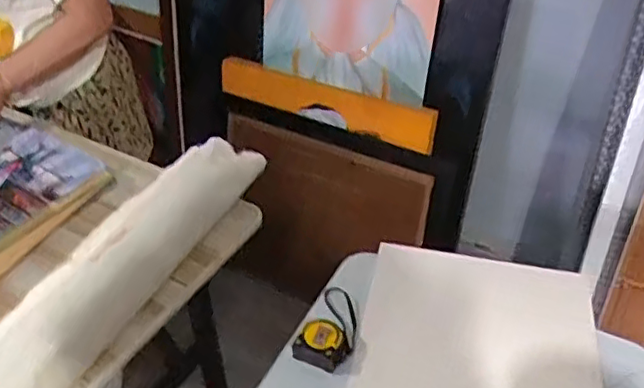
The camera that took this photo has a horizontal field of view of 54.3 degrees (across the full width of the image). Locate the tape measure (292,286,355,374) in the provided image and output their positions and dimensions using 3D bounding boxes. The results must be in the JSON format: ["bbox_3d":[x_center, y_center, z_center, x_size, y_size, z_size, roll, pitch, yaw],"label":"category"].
[{"bbox_3d":[0.018,0.190,0.938,0.076,0.031,0.152,13,43,17],"label":"tape measure"}]

